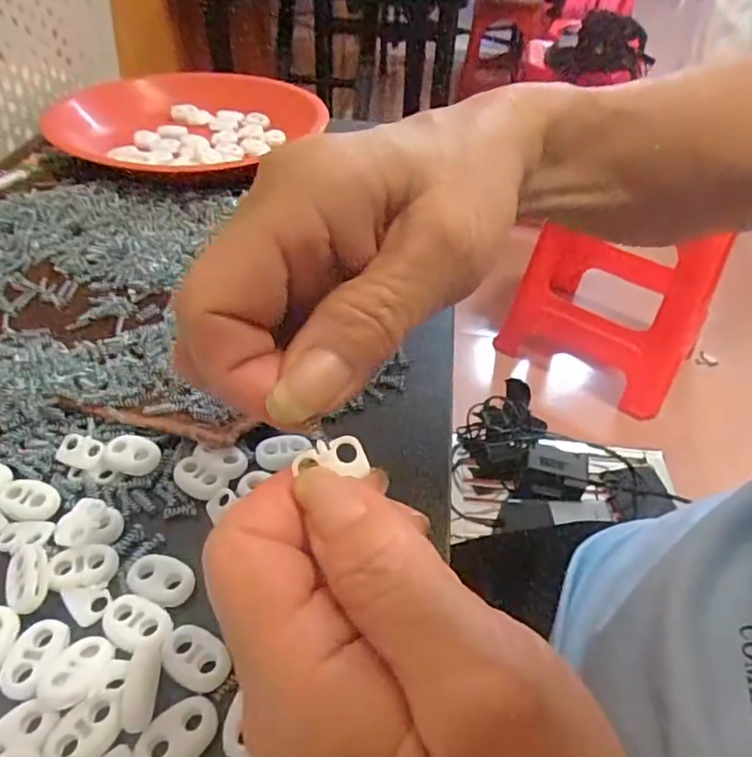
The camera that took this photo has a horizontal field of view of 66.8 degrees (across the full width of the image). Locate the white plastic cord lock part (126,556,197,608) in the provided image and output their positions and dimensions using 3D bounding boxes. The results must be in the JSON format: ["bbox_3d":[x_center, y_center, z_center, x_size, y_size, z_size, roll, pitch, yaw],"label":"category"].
[{"bbox_3d":[-0.072,0.067,0.191,0.022,0.004,0.015,18,46,12],"label":"white plastic cord lock part"}]

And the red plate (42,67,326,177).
[{"bbox_3d":[-0.147,-0.198,0.431,0.193,0.024,0.189,3,44,-3],"label":"red plate"}]

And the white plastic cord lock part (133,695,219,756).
[{"bbox_3d":[-0.055,0.098,0.158,0.023,0.004,0.015,-29,53,-29],"label":"white plastic cord lock part"}]

